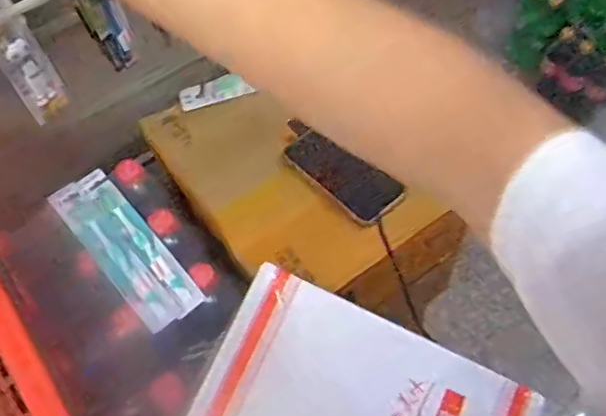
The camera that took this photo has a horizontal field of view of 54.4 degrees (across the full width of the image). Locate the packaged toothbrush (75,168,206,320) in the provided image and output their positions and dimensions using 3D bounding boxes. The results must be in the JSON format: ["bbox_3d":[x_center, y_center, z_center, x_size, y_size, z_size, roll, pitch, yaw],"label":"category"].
[{"bbox_3d":[-0.190,0.027,0.661,0.035,0.026,0.229,-36,62,-18],"label":"packaged toothbrush"}]

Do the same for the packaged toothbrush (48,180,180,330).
[{"bbox_3d":[-0.216,0.045,0.650,0.035,0.021,0.229,-37,62,-19],"label":"packaged toothbrush"}]

